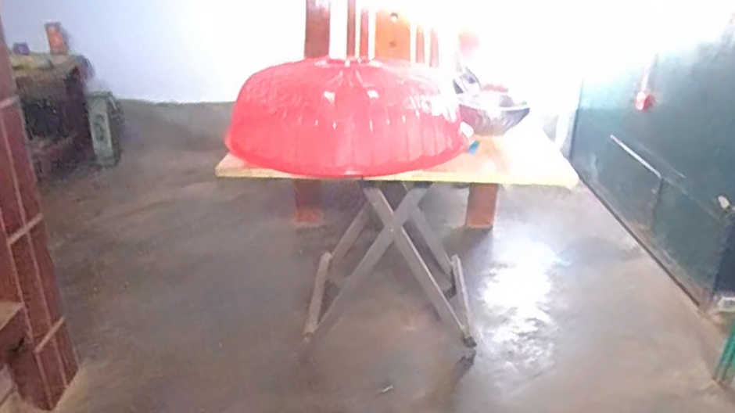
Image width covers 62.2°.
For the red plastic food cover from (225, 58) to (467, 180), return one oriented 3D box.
[{"bbox_3d":[-0.038,-0.181,1.183,0.460,0.161,0.302,1,27,1],"label":"red plastic food cover"}]

